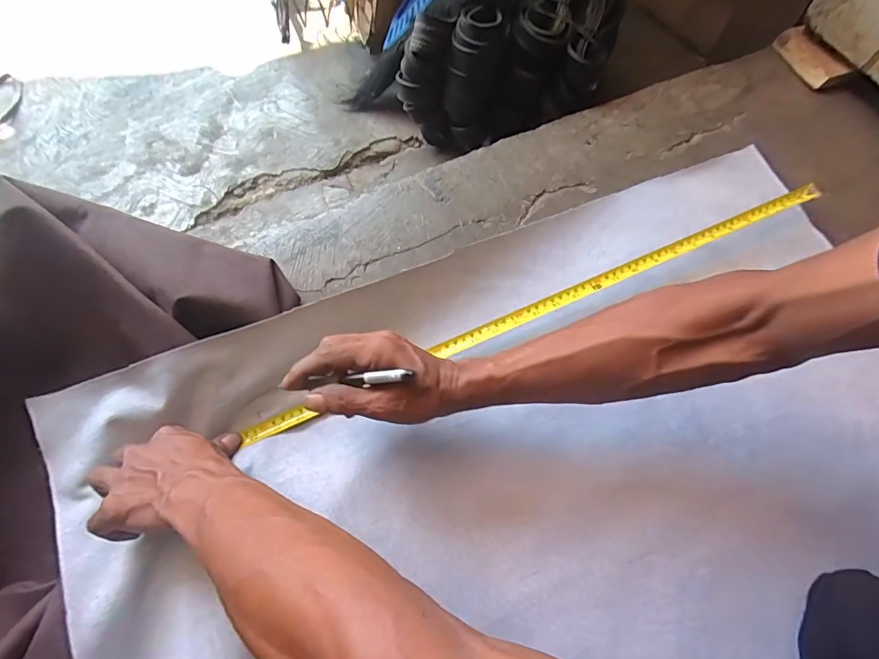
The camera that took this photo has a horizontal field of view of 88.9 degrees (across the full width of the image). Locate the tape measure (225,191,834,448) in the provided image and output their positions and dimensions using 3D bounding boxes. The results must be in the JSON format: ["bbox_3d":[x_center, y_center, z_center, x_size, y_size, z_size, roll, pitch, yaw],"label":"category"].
[{"bbox_3d":[0.121,-0.026,0.499,0.704,0.008,0.020,-23,71,-6],"label":"tape measure"}]

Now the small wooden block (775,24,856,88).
[{"bbox_3d":[0.541,-0.403,0.658,0.035,0.030,0.112,-17,70,-7],"label":"small wooden block"}]

